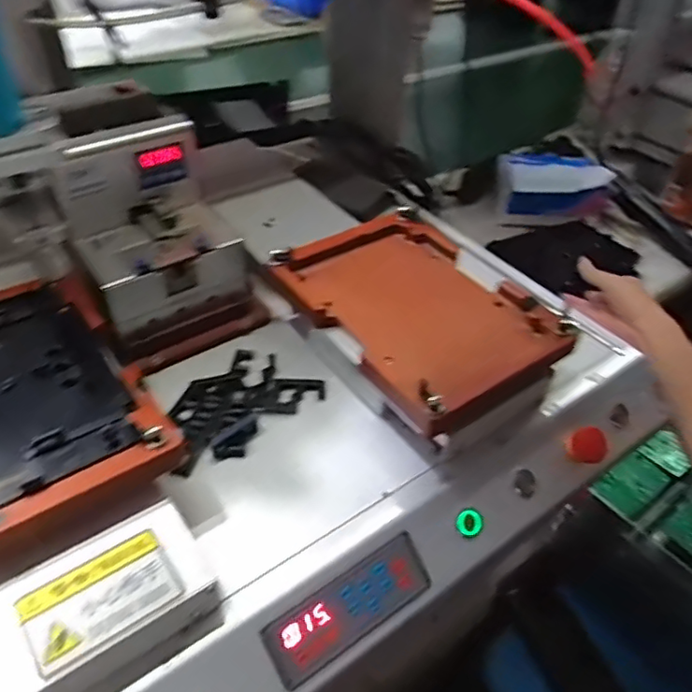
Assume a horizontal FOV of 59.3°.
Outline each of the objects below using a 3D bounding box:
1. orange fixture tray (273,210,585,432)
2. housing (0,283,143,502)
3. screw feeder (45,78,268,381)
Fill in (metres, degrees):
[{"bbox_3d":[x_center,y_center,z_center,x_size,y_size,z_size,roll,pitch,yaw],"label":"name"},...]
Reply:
[{"bbox_3d":[0.058,-0.031,0.508,0.163,0.049,0.229,-24,50,-26],"label":"orange fixture tray"},{"bbox_3d":[-0.231,0.029,0.410,0.136,0.017,0.185,-26,51,-27],"label":"housing"},{"bbox_3d":[-0.182,-0.118,0.550,0.130,0.150,0.196,-22,49,-24],"label":"screw feeder"}]

